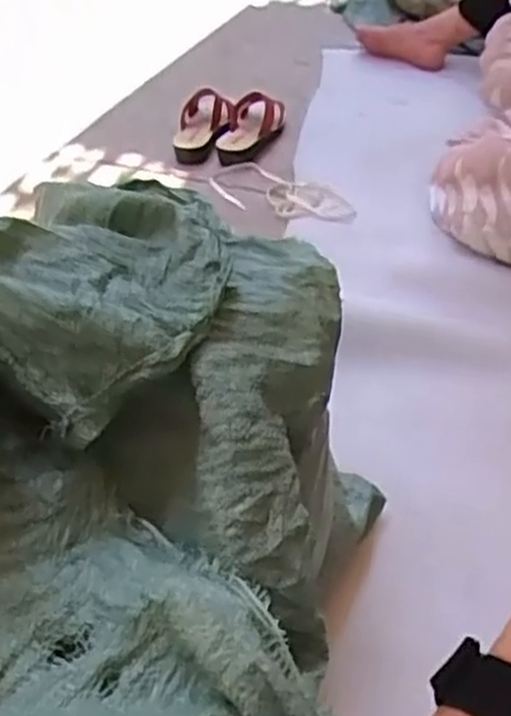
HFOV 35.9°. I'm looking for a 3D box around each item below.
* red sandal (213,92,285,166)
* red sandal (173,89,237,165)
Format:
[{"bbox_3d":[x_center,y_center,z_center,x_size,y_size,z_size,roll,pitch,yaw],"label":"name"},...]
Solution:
[{"bbox_3d":[-0.013,-0.428,1.473,0.100,0.055,0.205,12,44,10],"label":"red sandal"},{"bbox_3d":[-0.102,-0.445,1.491,0.106,0.052,0.218,6,44,4],"label":"red sandal"}]

